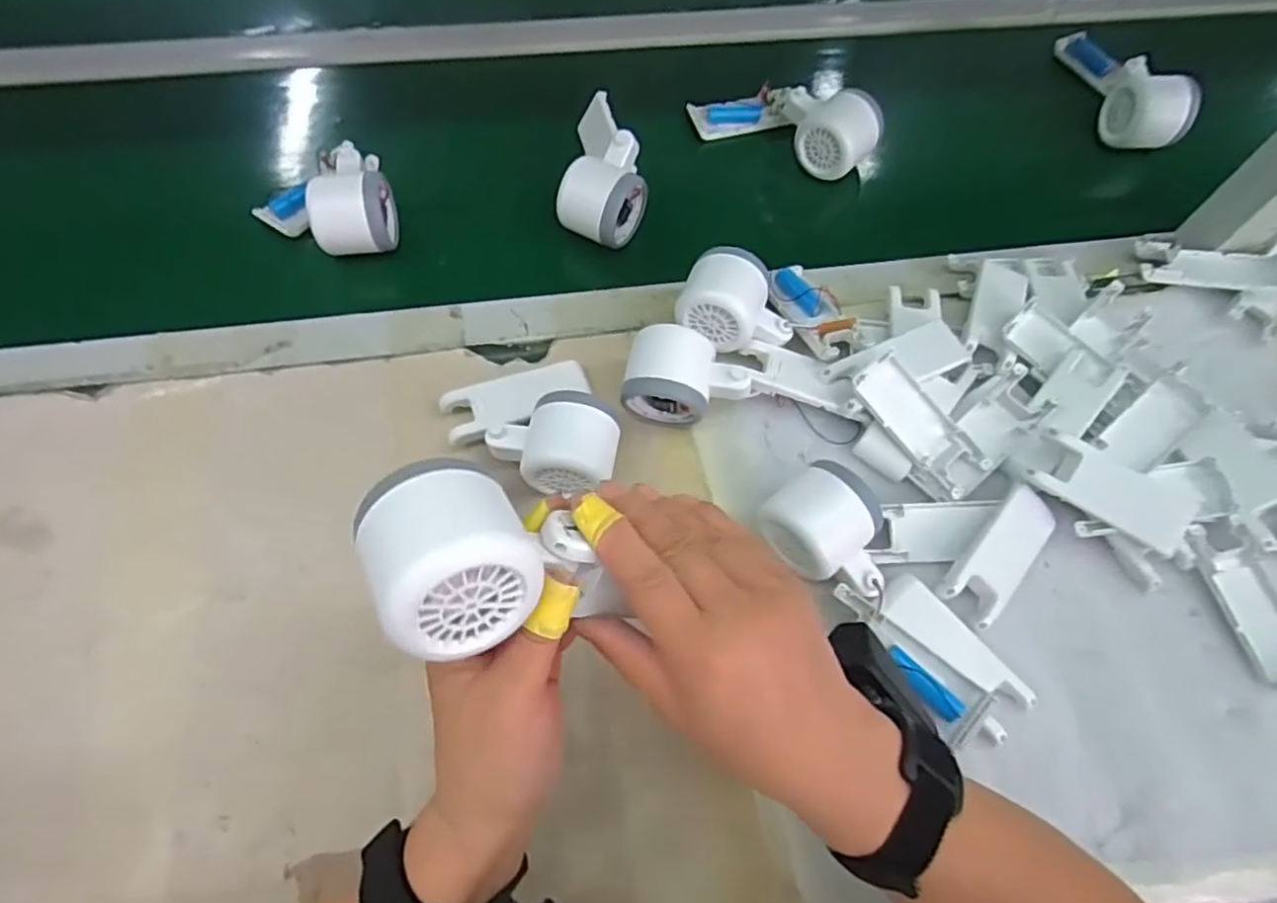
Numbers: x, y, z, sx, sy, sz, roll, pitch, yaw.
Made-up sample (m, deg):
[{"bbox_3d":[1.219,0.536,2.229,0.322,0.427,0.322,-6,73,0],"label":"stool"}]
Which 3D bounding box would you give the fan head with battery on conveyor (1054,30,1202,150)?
[{"bbox_3d":[0.443,-0.344,0.624,0.052,0.049,0.168,-3,54,-3],"label":"fan head with battery on conveyor"}]

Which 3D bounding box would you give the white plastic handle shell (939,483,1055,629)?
[{"bbox_3d":[0.234,0.065,0.434,0.037,0.013,0.098,40,71,15],"label":"white plastic handle shell"}]

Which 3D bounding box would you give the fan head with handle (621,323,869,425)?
[{"bbox_3d":[0.072,-0.051,0.471,0.160,0.051,0.061,4,66,0],"label":"fan head with handle"}]

